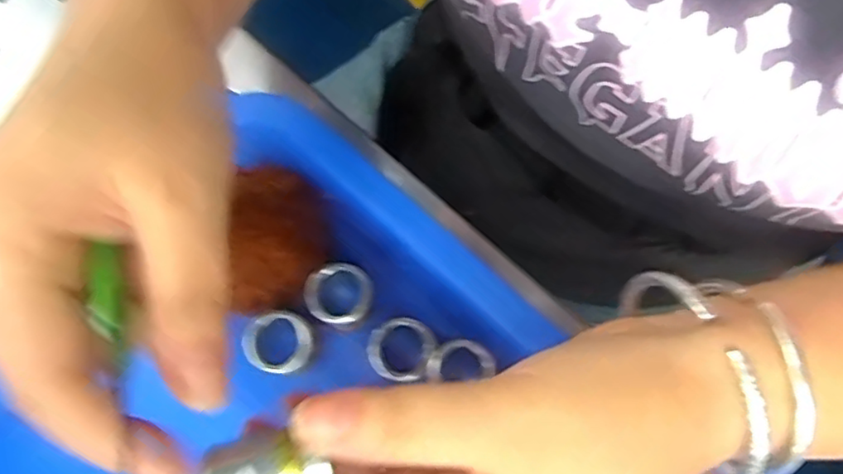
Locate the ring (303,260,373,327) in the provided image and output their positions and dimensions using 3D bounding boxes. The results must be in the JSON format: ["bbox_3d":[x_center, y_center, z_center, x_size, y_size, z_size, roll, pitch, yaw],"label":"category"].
[{"bbox_3d":[-0.032,0.022,0.242,0.025,0.004,0.025,0,77,0],"label":"ring"}]

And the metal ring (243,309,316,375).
[{"bbox_3d":[-0.053,0.039,0.236,0.025,0.005,0.023,0,77,0],"label":"metal ring"}]

